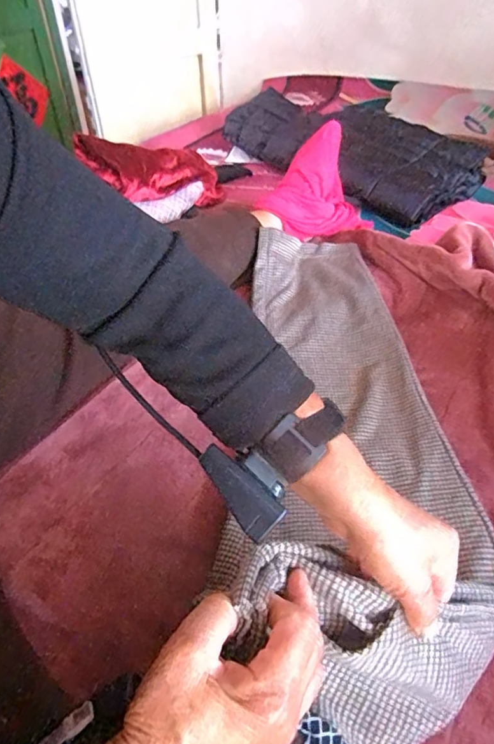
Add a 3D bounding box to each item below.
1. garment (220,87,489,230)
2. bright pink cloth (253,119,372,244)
[{"bbox_3d":[0.240,-0.546,1.153,0.293,0.107,0.612,-28,51,-25],"label":"garment"},{"bbox_3d":[0.122,-0.337,0.886,0.205,0.197,0.130,-33,53,-28],"label":"bright pink cloth"}]

